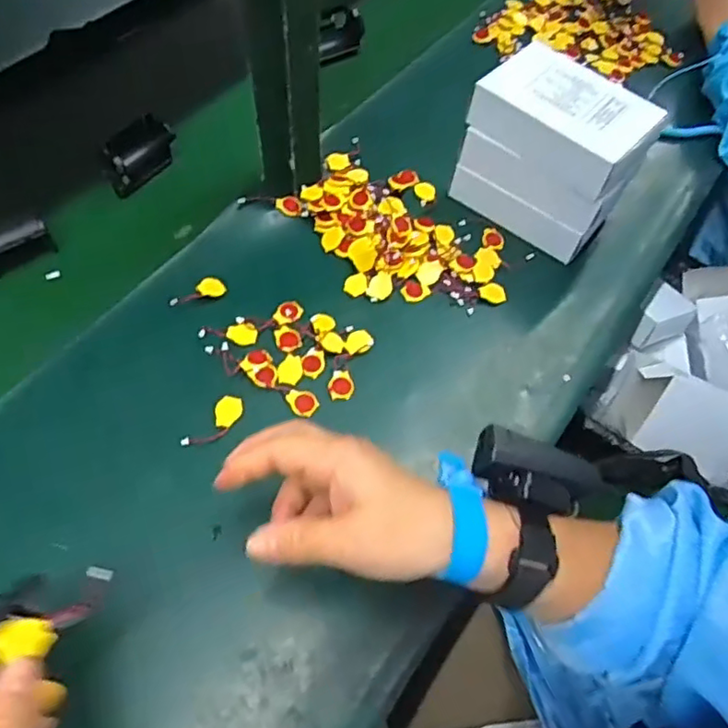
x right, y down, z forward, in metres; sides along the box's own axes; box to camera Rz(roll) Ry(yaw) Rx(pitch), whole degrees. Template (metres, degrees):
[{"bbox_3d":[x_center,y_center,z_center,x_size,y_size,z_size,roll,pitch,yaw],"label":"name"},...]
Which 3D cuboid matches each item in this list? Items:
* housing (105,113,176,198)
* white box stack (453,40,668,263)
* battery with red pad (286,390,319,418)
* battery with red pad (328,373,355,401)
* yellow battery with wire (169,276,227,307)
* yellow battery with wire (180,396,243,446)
[{"bbox_3d":[-0.216,-0.200,0.593,0.028,0.046,0.073,31,62,14],"label":"housing"},{"bbox_3d":[0.170,-0.189,0.560,0.136,0.121,0.091,36,63,17],"label":"white box stack"},{"bbox_3d":[-0.048,0.029,0.483,0.020,0.004,0.026,-25,64,-18],"label":"battery with red pad"},{"bbox_3d":[-0.018,0.018,0.492,0.020,0.008,0.020,-3,59,-5],"label":"battery with red pad"},{"bbox_3d":[-0.141,-0.062,0.521,0.048,0.004,0.020,-17,74,-23],"label":"yellow battery with wire"},{"bbox_3d":[-0.112,0.045,0.468,0.021,0.004,0.053,33,62,16],"label":"yellow battery with wire"}]

